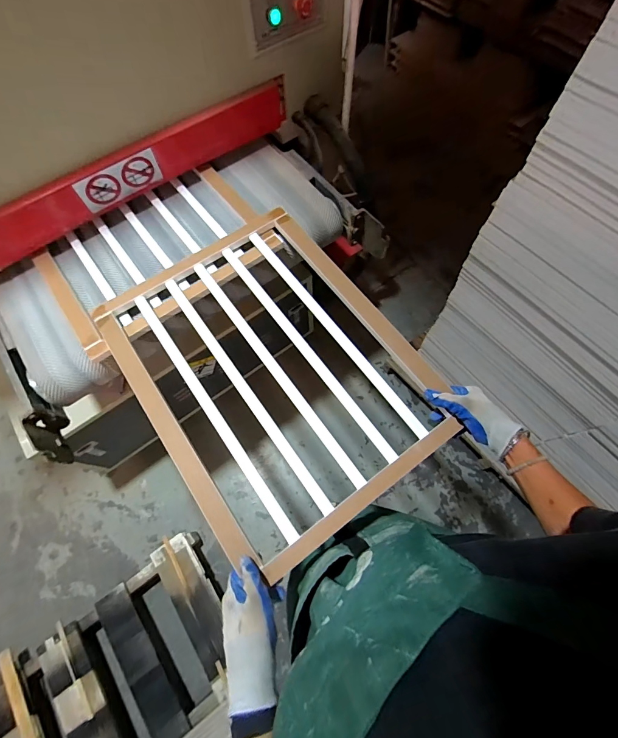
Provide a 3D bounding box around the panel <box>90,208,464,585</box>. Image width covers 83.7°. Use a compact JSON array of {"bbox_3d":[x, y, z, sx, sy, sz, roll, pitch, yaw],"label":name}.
[{"bbox_3d":[-0.078,-0.016,0.657,0.455,0.034,0.625,-34,70,-14],"label":"panel"}]

